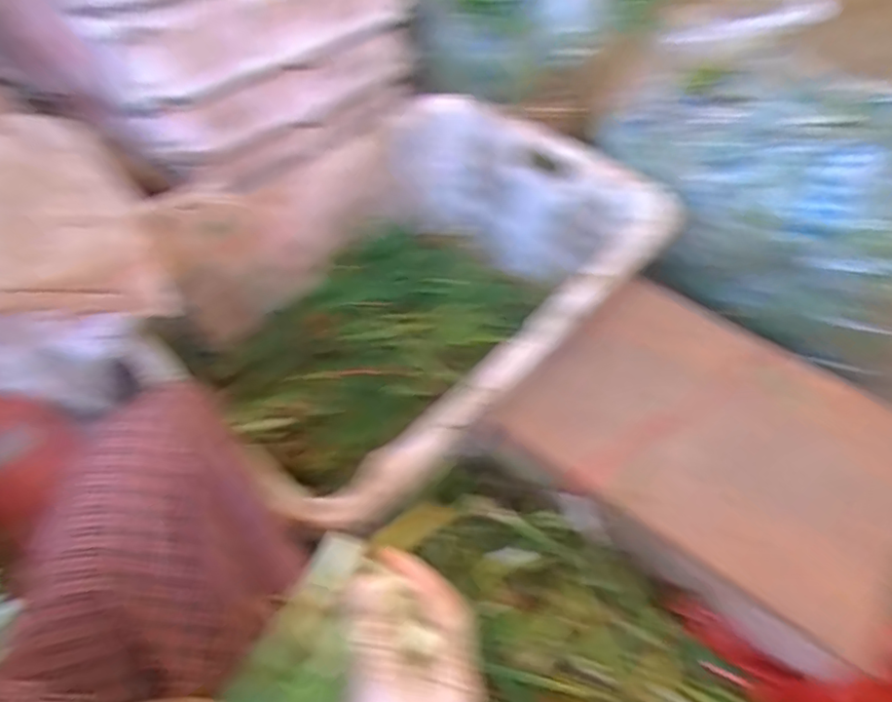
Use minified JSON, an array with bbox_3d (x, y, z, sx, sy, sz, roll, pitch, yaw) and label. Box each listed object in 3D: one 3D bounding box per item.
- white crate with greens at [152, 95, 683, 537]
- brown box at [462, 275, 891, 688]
[{"bbox_3d":[-0.023,-0.083,0.919,0.692,0.281,0.503,-36,59,-22],"label":"white crate with greens"},{"bbox_3d":[0.331,0.111,0.759,0.452,0.133,0.349,30,60,23],"label":"brown box"}]

